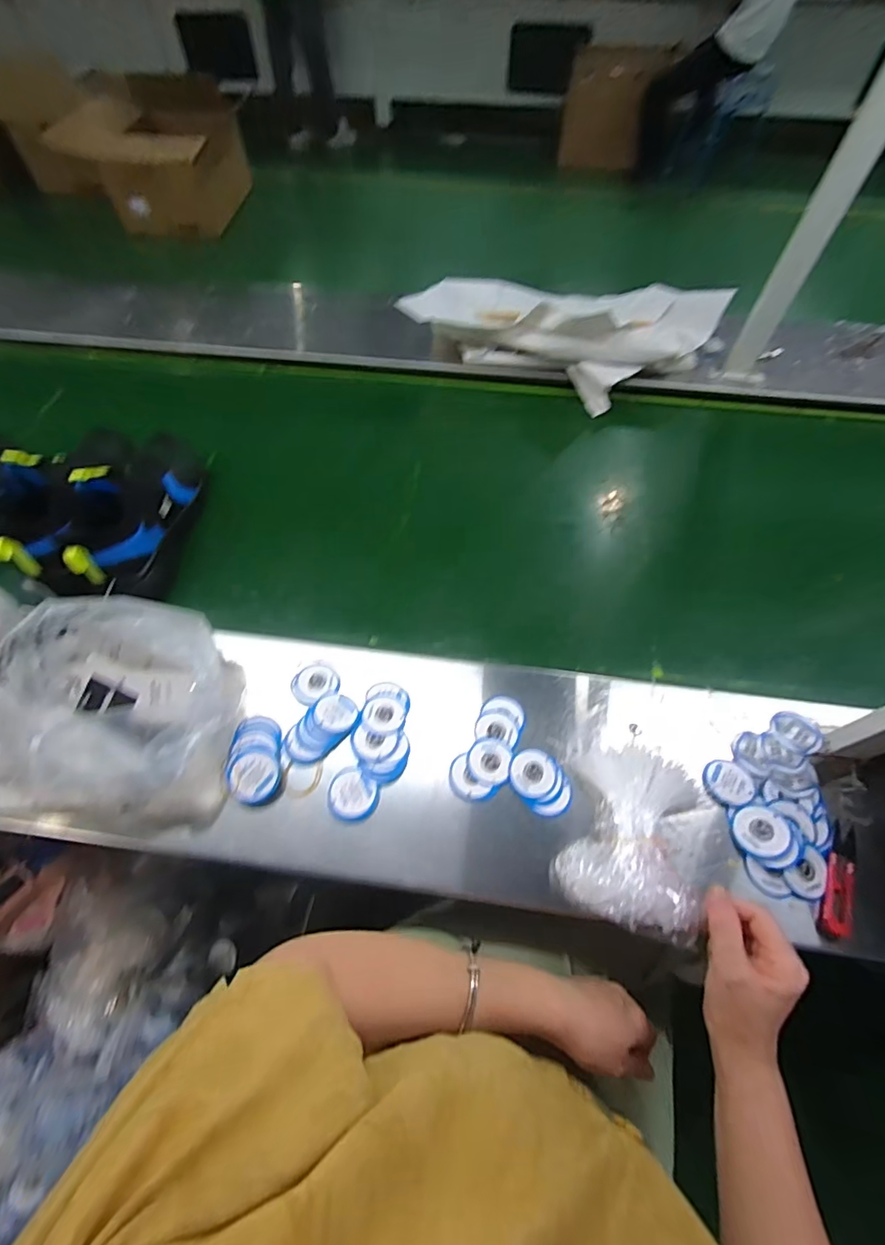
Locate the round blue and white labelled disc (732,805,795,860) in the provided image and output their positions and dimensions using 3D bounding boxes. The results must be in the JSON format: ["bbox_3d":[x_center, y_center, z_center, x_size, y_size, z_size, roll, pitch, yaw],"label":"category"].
[{"bbox_3d":[0.300,0.195,0.453,0.047,0.006,0.046,-9,54,12],"label":"round blue and white labelled disc"}]

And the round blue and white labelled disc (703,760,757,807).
[{"bbox_3d":[0.285,0.159,0.481,0.046,0.004,0.046,1,60,-1],"label":"round blue and white labelled disc"}]

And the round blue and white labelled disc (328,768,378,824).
[{"bbox_3d":[-0.090,0.171,0.479,0.053,0.005,0.047,33,65,16],"label":"round blue and white labelled disc"}]

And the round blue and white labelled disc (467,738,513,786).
[{"bbox_3d":[0.049,0.143,0.500,0.045,0.004,0.048,1,60,-1],"label":"round blue and white labelled disc"}]

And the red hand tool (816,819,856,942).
[{"bbox_3d":[0.366,0.238,0.443,0.024,0.013,0.108,26,57,18],"label":"red hand tool"}]

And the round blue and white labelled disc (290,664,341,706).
[{"bbox_3d":[-0.144,0.069,0.548,0.051,0.009,0.049,1,60,-1],"label":"round blue and white labelled disc"}]

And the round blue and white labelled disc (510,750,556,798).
[{"bbox_3d":[0.091,0.150,0.484,0.044,0.006,0.046,1,60,-1],"label":"round blue and white labelled disc"}]

